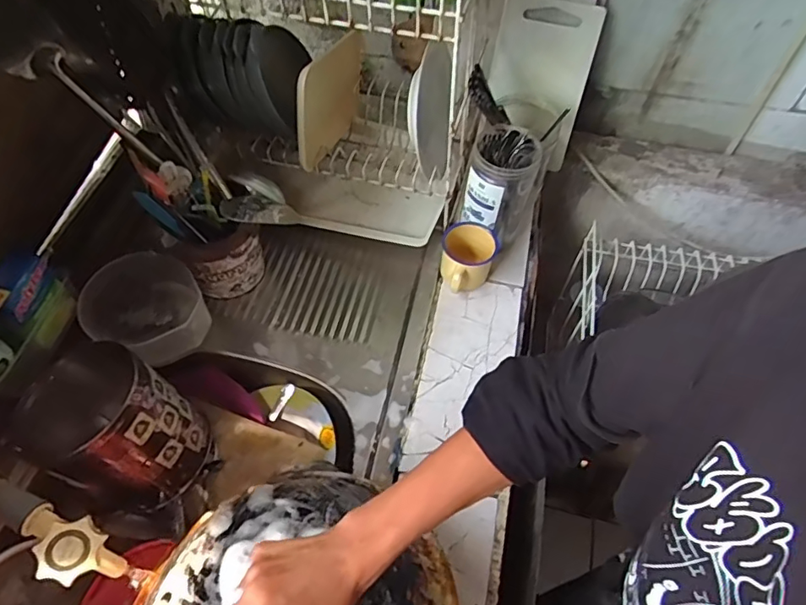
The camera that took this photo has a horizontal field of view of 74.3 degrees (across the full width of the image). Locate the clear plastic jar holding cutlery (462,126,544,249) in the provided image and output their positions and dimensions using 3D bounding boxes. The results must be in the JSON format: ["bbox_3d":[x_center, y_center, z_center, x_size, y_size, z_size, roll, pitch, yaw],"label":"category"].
[{"bbox_3d":[0.132,-0.151,0.749,0.082,0.186,0.082,1,55,-1],"label":"clear plastic jar holding cutlery"}]

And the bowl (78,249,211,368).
[{"bbox_3d":[-0.334,0.018,0.700,0.134,0.073,0.134,1,55,-1],"label":"bowl"}]

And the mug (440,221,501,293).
[{"bbox_3d":[0.090,-0.057,0.751,0.076,0.072,0.096,12,56,6],"label":"mug"}]

